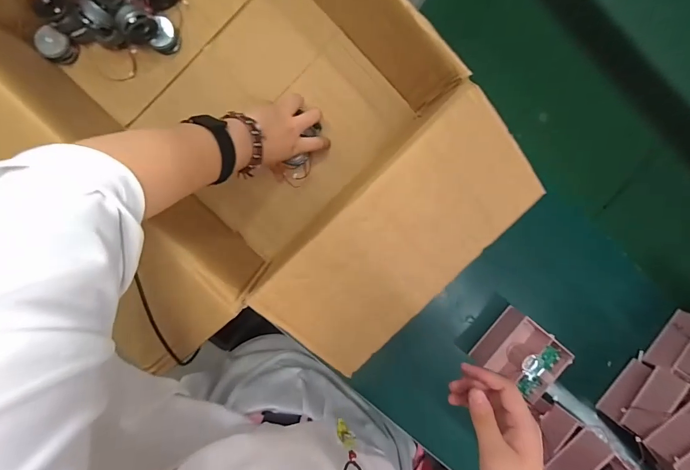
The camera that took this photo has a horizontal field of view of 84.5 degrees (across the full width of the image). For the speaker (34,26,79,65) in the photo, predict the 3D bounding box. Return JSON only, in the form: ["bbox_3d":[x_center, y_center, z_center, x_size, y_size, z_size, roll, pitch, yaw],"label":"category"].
[{"bbox_3d":[-0.355,-0.232,0.470,0.038,0.028,0.036,0,96,-5],"label":"speaker"}]

